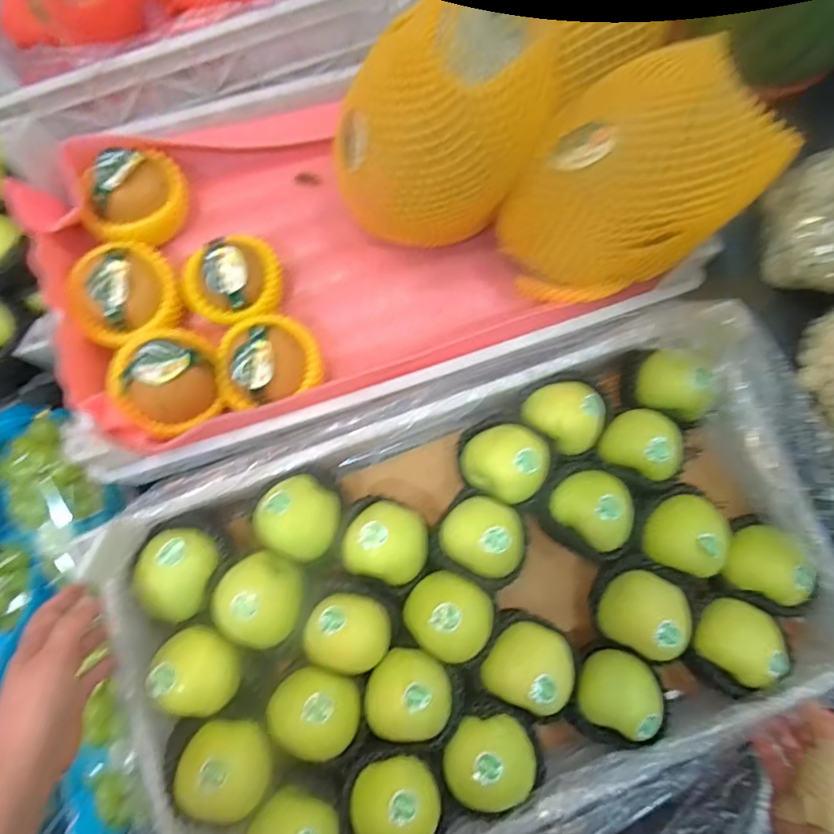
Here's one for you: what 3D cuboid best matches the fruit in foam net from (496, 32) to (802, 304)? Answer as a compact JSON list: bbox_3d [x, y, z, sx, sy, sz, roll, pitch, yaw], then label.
[{"bbox_3d":[0.204,-0.227,0.515,0.215,0.186,0.174,-28,82,-4],"label":"fruit in foam net"}]

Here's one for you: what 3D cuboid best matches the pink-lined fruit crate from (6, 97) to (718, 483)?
[{"bbox_3d":[-0.073,-0.209,0.596,0.640,0.123,0.393,-18,81,-3],"label":"pink-lined fruit crate"}]

